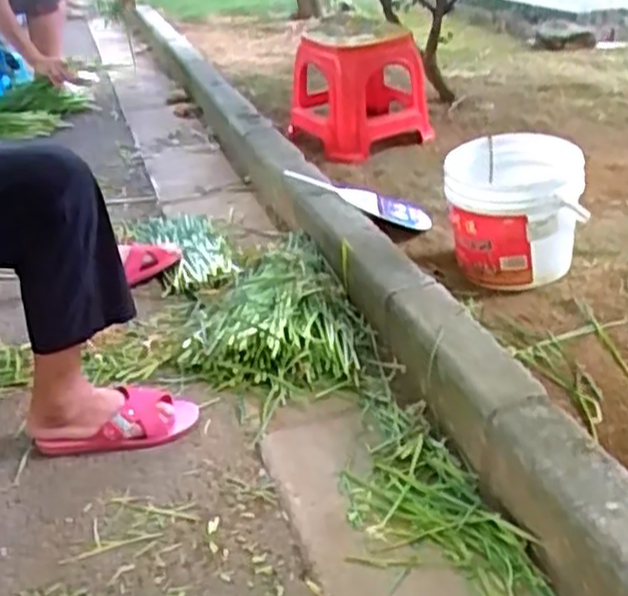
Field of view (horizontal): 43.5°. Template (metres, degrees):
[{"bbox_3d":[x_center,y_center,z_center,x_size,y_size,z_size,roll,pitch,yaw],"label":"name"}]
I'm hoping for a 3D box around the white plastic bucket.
[{"bbox_3d":[0.342,-0.143,1.342,0.221,0.235,0.205,-2,29,1],"label":"white plastic bucket"}]

